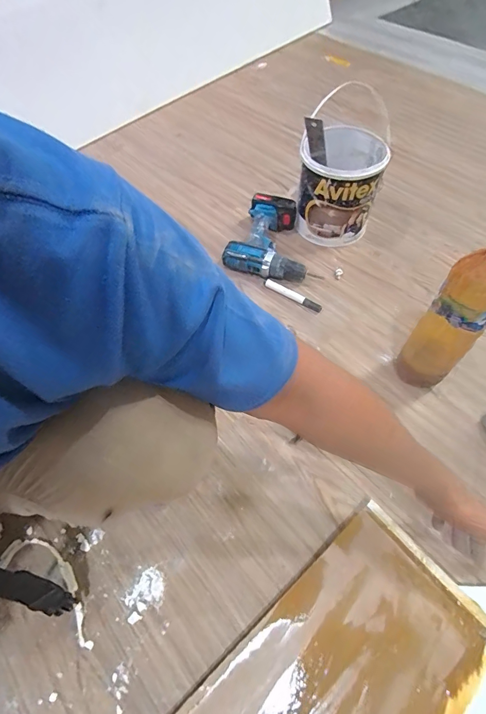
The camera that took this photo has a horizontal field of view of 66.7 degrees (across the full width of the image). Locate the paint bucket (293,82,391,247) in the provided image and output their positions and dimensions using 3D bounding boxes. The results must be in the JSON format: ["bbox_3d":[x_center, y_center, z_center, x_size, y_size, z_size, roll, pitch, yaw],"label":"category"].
[{"bbox_3d":[0.220,-0.395,0.850,0.173,0.215,0.193,11,59,10],"label":"paint bucket"}]

